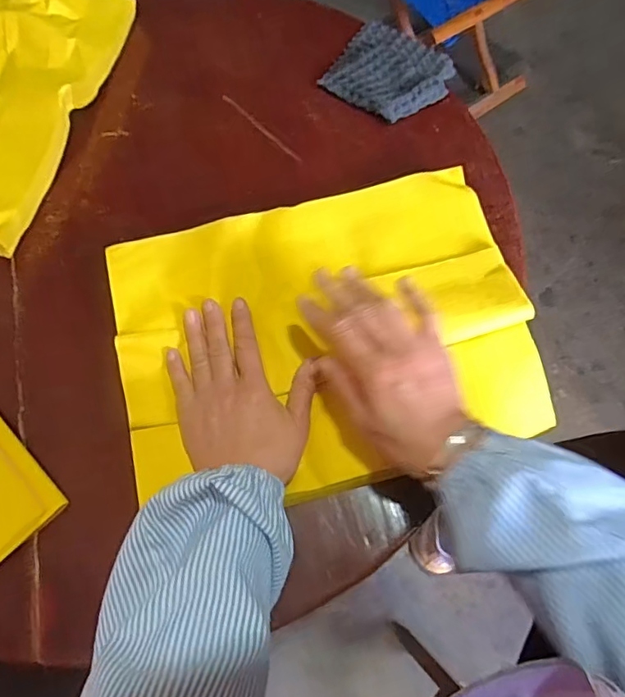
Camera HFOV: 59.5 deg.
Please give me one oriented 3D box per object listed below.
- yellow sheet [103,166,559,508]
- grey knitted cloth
[{"bbox_3d":[0.010,-0.015,0.488,0.353,0.039,0.267,-14,69,-4],"label":"yellow sheet"},{"bbox_3d":[0.090,-0.316,0.618,0.129,0.018,0.123,33,73,13],"label":"grey knitted cloth"}]

